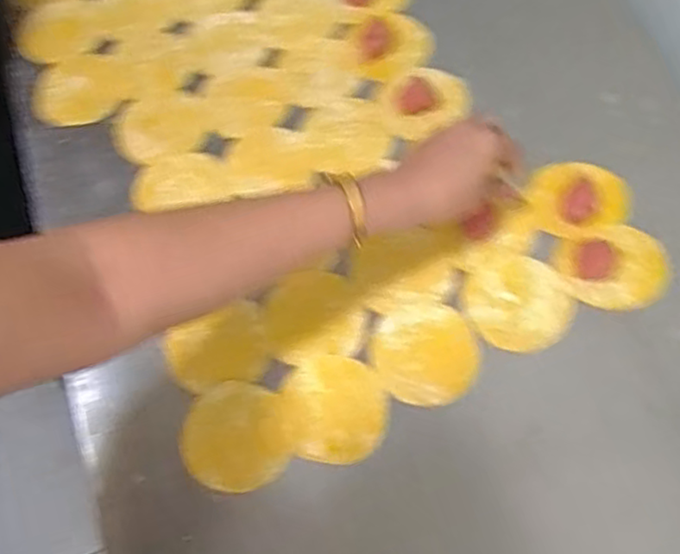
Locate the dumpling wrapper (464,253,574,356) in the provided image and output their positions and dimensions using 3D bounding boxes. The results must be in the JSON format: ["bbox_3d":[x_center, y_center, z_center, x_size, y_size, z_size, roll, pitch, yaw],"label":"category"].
[{"bbox_3d":[0.147,0.021,0.555,0.082,0.006,0.080,-15,64,-4],"label":"dumpling wrapper"}]

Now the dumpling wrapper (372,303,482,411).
[{"bbox_3d":[0.069,0.062,0.544,0.080,0.004,0.082,-1,64,3],"label":"dumpling wrapper"}]

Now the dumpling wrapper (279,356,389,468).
[{"bbox_3d":[-0.003,0.103,0.532,0.079,0.006,0.083,-17,65,-5],"label":"dumpling wrapper"}]

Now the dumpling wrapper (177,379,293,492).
[{"bbox_3d":[-0.081,0.124,0.529,0.082,0.004,0.081,-17,70,-3],"label":"dumpling wrapper"}]

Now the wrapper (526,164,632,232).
[{"bbox_3d":[0.208,-0.070,0.592,0.088,0.011,0.066,-13,64,-3],"label":"wrapper"}]

